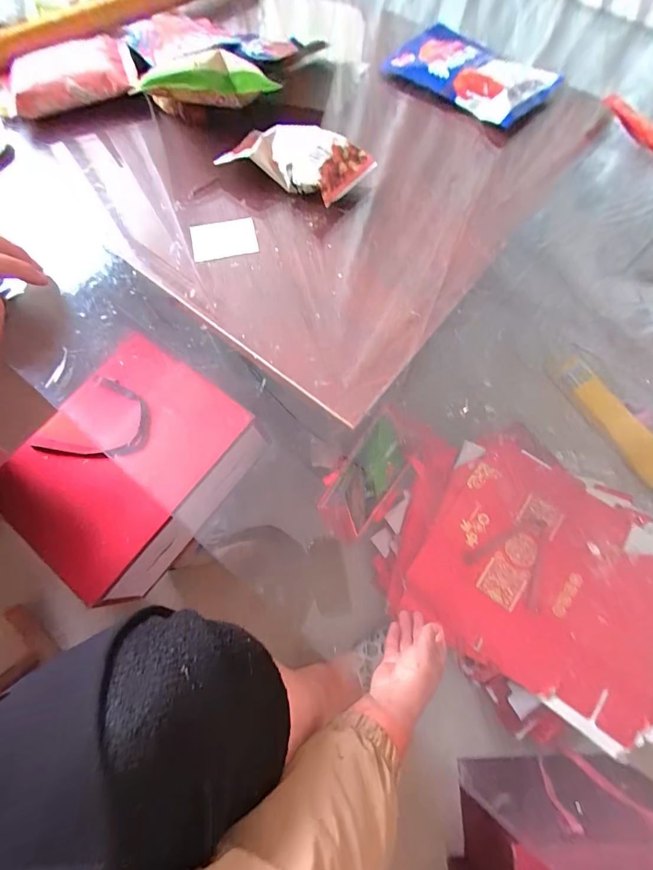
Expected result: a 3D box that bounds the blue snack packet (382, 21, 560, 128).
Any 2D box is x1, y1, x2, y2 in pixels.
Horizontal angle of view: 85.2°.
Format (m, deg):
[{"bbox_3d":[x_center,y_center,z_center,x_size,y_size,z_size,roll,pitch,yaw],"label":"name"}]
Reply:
[{"bbox_3d":[0.163,-0.420,0.402,0.183,0.033,0.131,42,75,14],"label":"blue snack packet"}]

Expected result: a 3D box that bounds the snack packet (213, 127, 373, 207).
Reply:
[{"bbox_3d":[-0.028,-0.261,0.327,0.121,0.034,0.070,30,73,10],"label":"snack packet"}]

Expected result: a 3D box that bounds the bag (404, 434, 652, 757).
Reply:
[{"bbox_3d":[0.355,0.225,0.569,0.381,0.026,0.335,29,73,10],"label":"bag"}]

